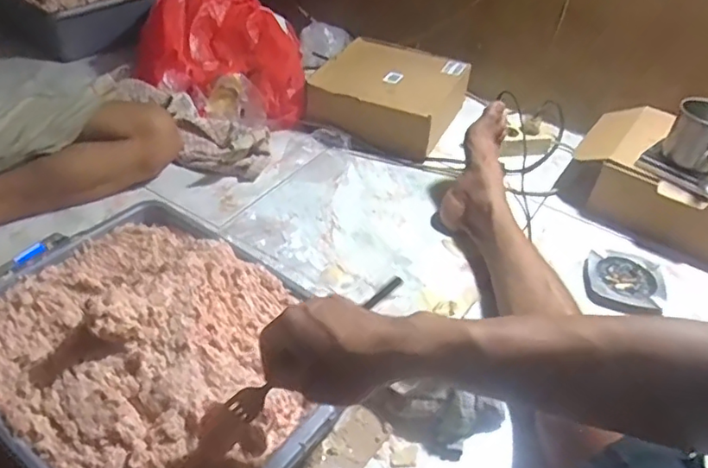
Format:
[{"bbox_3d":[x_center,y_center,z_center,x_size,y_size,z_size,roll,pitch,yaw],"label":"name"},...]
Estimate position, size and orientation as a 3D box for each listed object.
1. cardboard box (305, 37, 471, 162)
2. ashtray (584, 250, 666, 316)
[{"bbox_3d":[0.073,-0.290,1.176,0.271,0.107,0.260,21,44,16],"label":"cardboard box"},{"bbox_3d":[0.412,0.069,0.873,0.115,0.030,0.127,22,44,16],"label":"ashtray"}]

